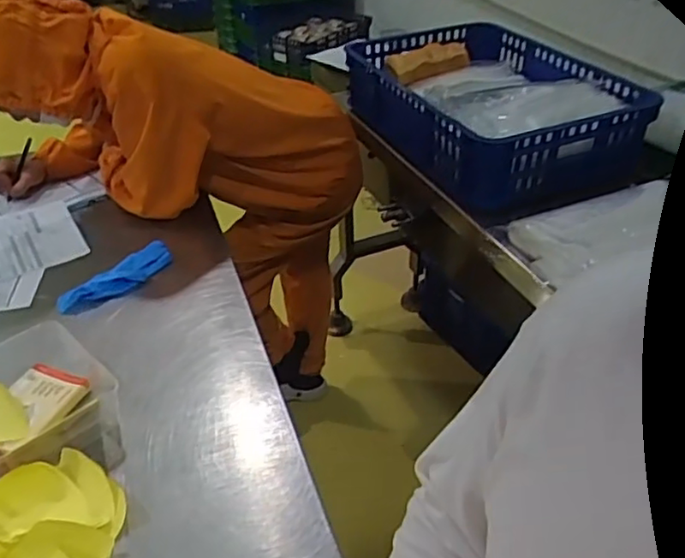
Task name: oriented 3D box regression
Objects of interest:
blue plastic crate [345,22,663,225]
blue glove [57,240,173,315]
[{"bbox_3d":[0.301,-0.321,1.282,0.396,0.202,0.579,-15,39,-18],"label":"blue plastic crate"},{"bbox_3d":[-0.371,0.000,1.051,0.064,0.030,0.208,28,45,33],"label":"blue glove"}]

